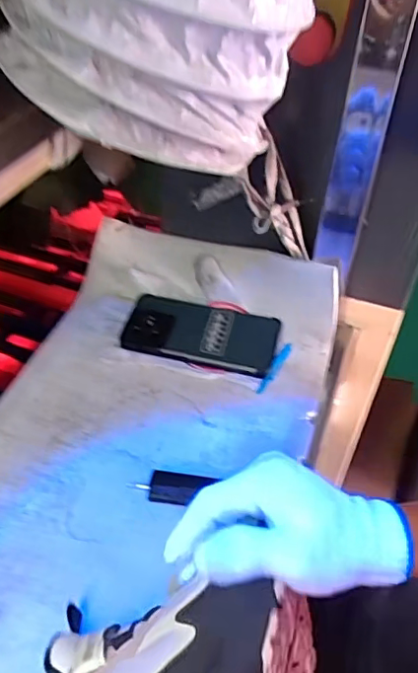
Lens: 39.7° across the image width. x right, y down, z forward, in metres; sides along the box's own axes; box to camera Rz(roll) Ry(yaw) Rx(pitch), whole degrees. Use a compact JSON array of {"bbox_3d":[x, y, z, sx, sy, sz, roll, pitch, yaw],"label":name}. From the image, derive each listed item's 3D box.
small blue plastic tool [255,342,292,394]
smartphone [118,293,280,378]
[{"bbox_3d":[0.069,0.033,0.609,0.009,0.011,0.073,24,47,19],"label":"small blue plastic tool"},{"bbox_3d":[-0.009,-0.006,0.629,0.162,0.011,0.083,12,52,9],"label":"smartphone"}]

